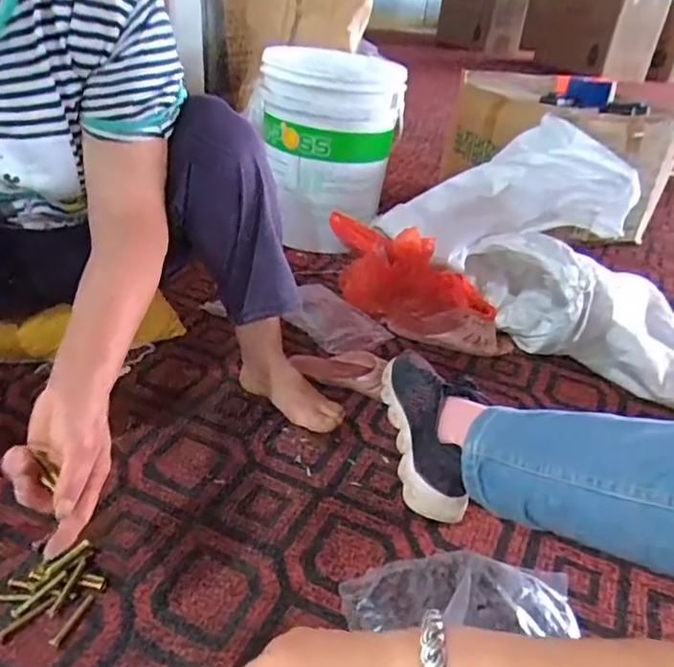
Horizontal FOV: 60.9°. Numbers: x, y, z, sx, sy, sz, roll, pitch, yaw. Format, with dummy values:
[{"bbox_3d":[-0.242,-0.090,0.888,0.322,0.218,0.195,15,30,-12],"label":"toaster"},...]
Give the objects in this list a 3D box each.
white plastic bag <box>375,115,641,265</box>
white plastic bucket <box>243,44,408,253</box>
[{"bbox_3d":[0.352,-0.294,1.223,0.535,0.203,0.205,-13,34,2],"label":"white plastic bag"},{"bbox_3d":[-0.035,-0.399,1.226,0.305,0.386,0.301,3,33,-5],"label":"white plastic bucket"}]

